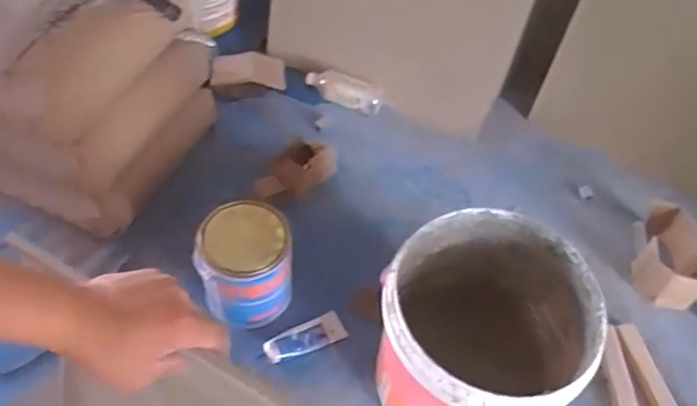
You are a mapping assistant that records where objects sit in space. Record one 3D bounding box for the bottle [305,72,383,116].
[{"bbox_3d":[-0.015,-0.282,1.570,0.201,0.065,0.065,21,54,9],"label":"bottle"}]

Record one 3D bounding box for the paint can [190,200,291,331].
[{"bbox_3d":[-0.192,0.112,1.139,0.167,0.174,0.152,-11,55,-15],"label":"paint can"}]

